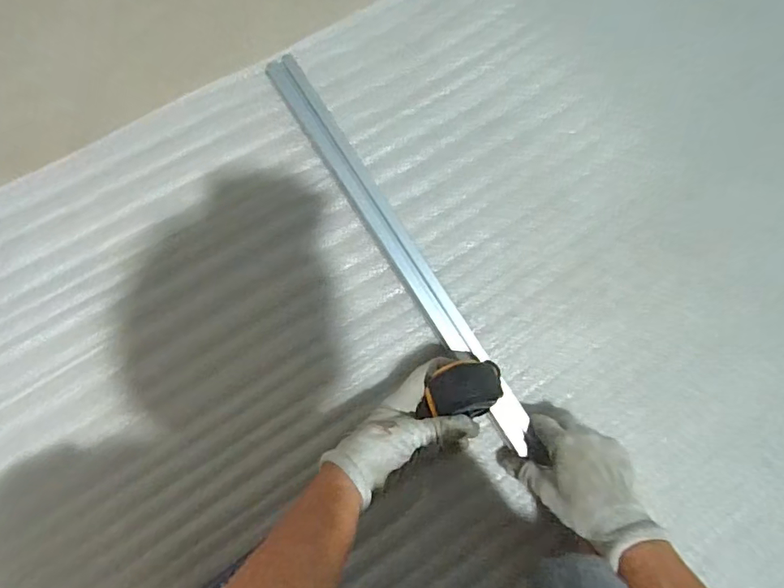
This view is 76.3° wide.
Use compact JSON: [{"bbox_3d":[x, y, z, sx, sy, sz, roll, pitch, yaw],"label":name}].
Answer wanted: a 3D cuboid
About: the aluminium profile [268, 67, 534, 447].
[{"bbox_3d":[0.007,-0.049,0.517,0.032,0.018,0.472,-32,87,-9],"label":"aluminium profile"}]

